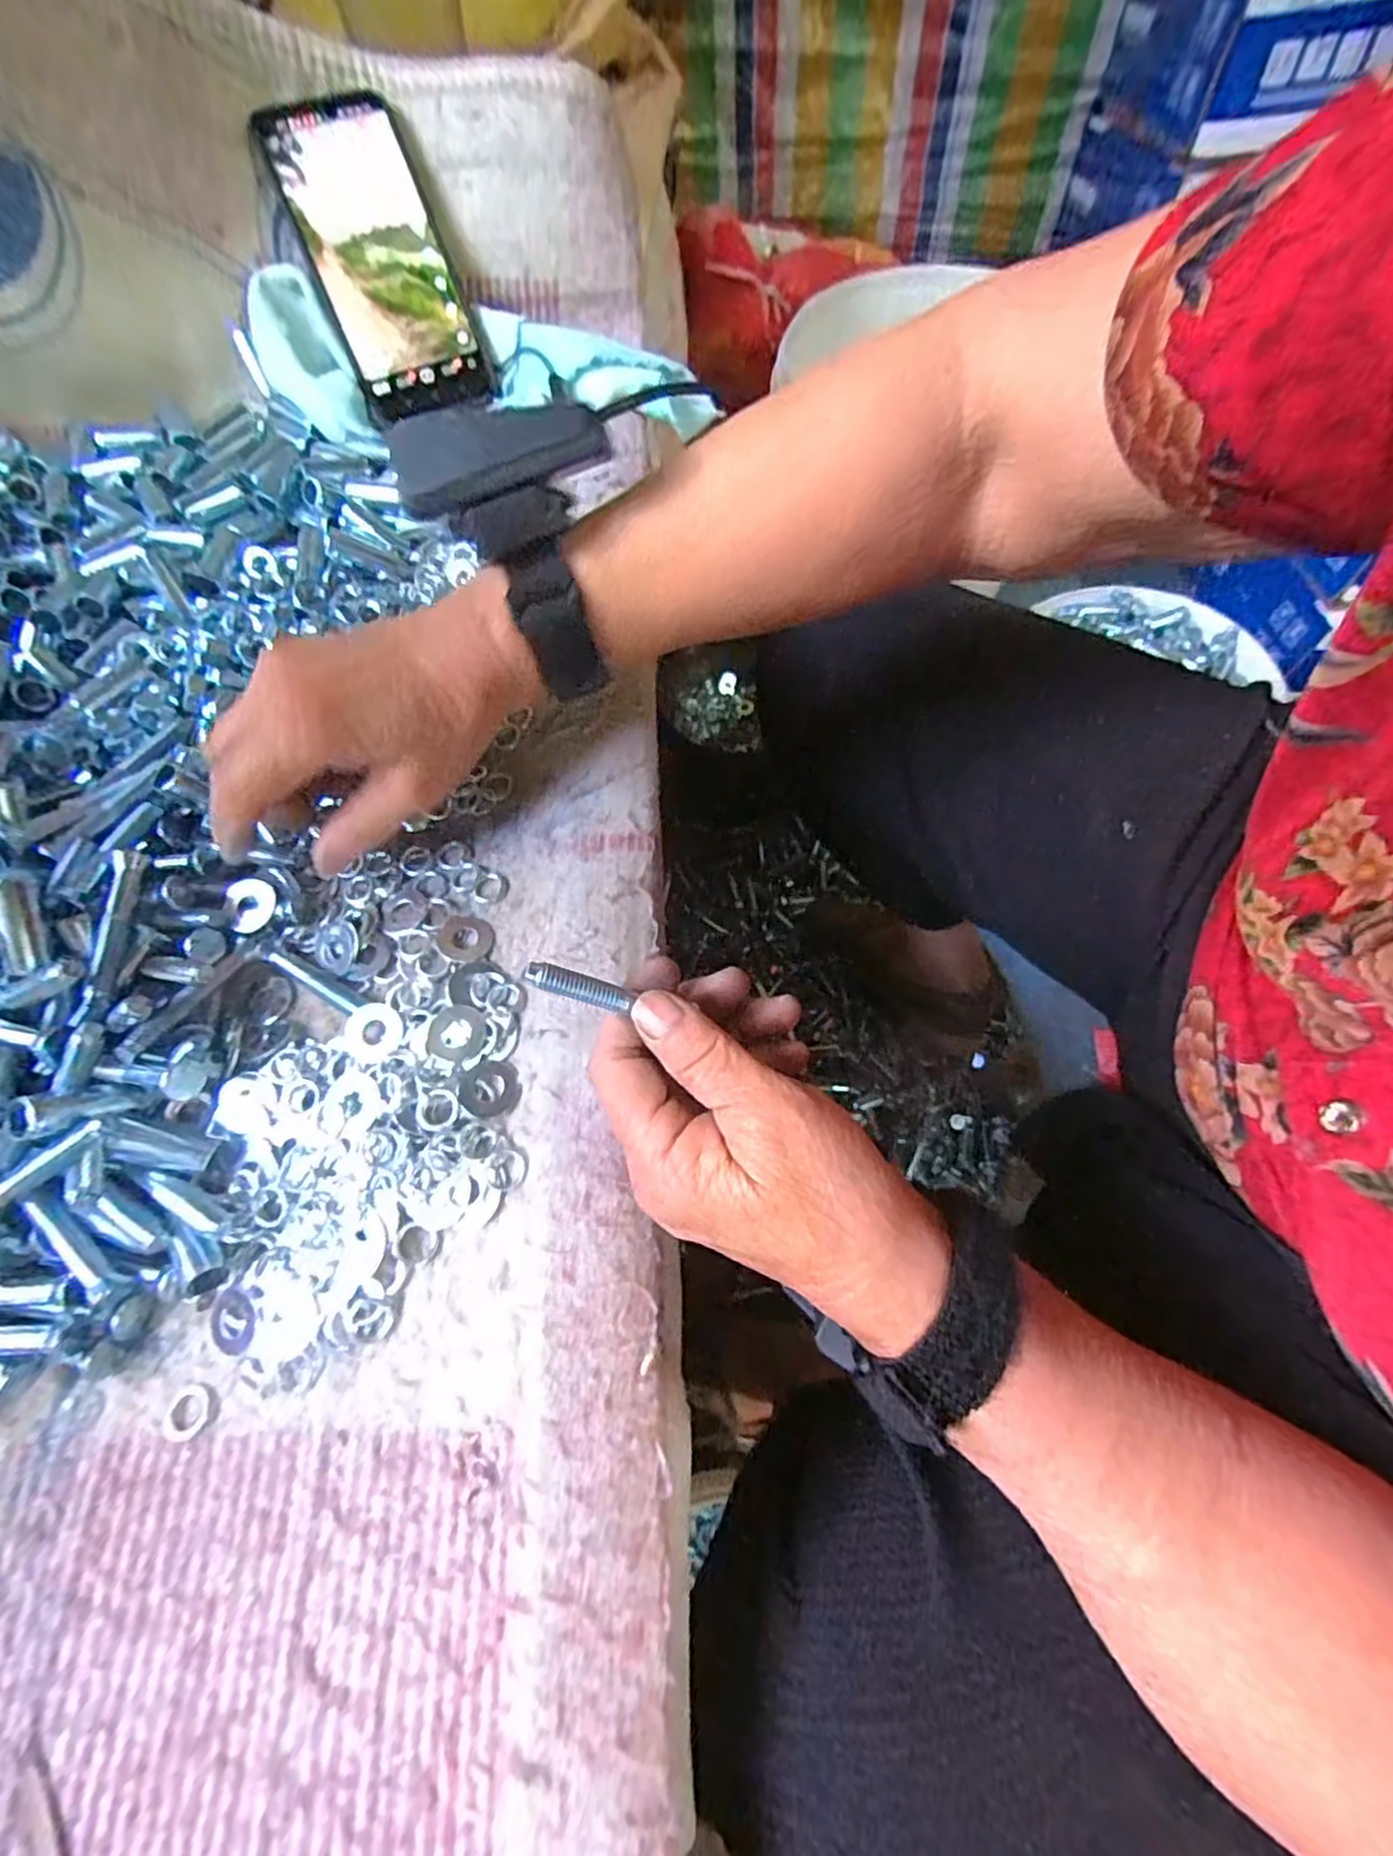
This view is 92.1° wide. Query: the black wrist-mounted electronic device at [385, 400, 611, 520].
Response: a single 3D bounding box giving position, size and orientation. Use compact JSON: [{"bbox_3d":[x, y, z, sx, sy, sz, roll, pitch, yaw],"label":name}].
[{"bbox_3d":[-0.064,-0.155,0.219,0.067,0.018,0.022,-10,70,-5],"label":"black wrist-mounted electronic device"}]

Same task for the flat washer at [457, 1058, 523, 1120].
[{"bbox_3d":[-0.076,0.059,0.247,0.022,0.004,0.021,6,62,-12],"label":"flat washer"}]

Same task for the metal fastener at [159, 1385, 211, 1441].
[{"bbox_3d":[-0.164,0.155,0.215,0.016,0.004,0.014,-27,67,-9],"label":"metal fastener"}]

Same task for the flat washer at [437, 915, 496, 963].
[{"bbox_3d":[-0.094,0.004,0.273,0.023,0.004,0.020,22,69,12],"label":"flat washer"}]

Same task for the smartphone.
[{"bbox_3d":[-0.179,-0.376,0.378,0.076,0.008,0.153,-23,104,-8],"label":"smartphone"}]

